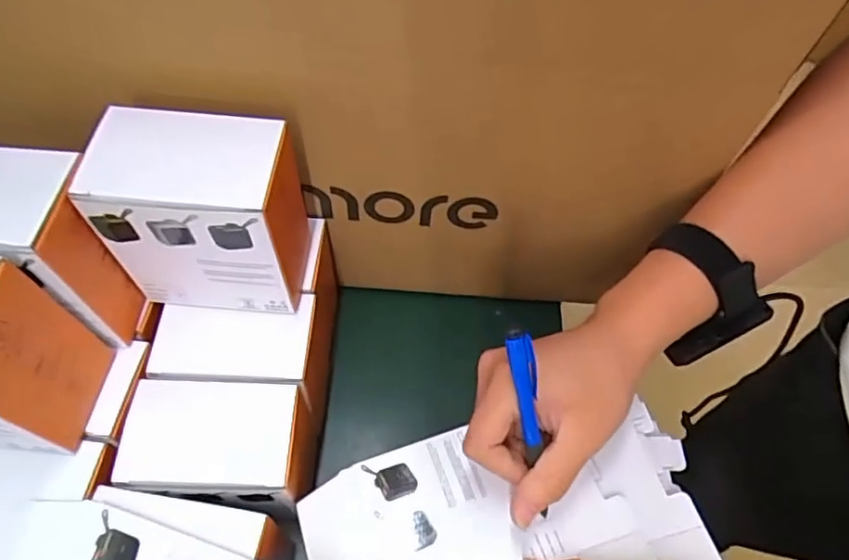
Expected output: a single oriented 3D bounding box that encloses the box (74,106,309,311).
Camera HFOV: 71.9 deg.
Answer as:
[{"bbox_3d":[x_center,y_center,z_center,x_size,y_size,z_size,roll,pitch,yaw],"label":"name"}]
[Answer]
[{"bbox_3d":[-0.125,-0.038,0.348,0.110,0.118,0.070,0,59,-2],"label":"box"}]

